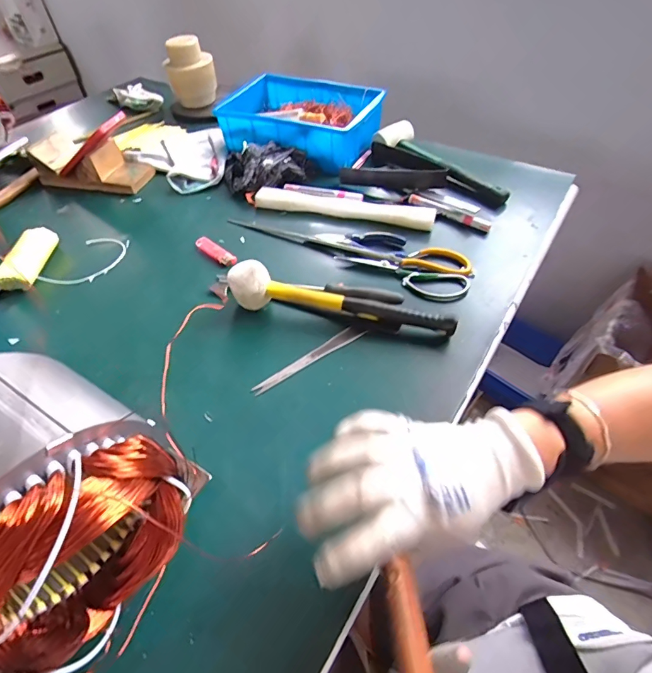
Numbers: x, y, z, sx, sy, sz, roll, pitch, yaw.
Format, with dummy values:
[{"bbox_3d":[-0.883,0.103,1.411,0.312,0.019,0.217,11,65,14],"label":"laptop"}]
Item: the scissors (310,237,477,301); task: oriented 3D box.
[{"bbox_3d":[0.091,-0.112,0.604,0.234,0.015,0.098,17,52,15],"label":"scissors"}]

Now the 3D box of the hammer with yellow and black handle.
[{"bbox_3d":[0.020,-0.044,0.515,0.273,0.063,0.037,8,50,8],"label":"hammer with yellow and black handle"}]

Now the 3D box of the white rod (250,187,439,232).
[{"bbox_3d":[0.028,-0.216,0.690,0.298,0.025,0.038,12,51,12],"label":"white rod"}]

